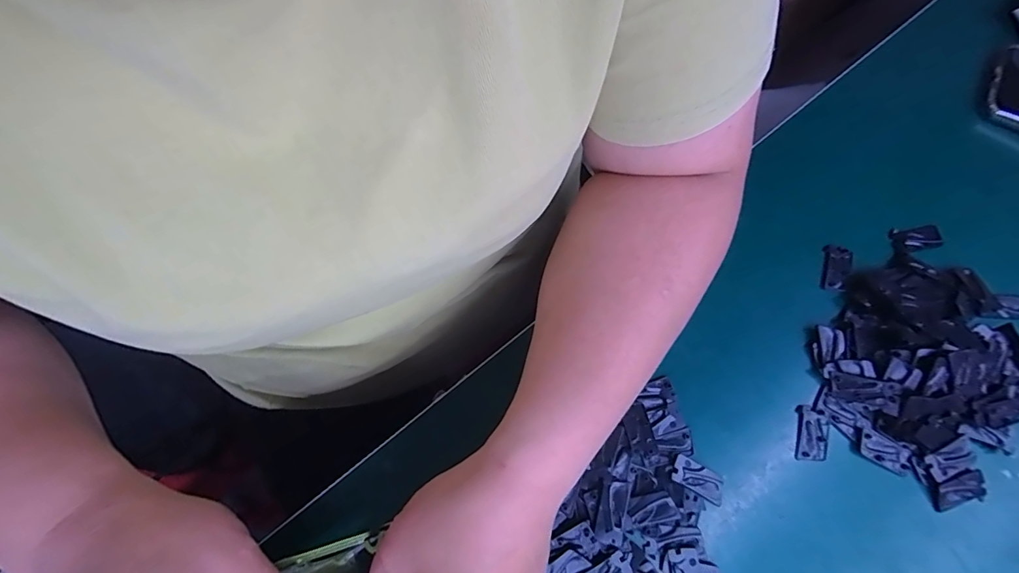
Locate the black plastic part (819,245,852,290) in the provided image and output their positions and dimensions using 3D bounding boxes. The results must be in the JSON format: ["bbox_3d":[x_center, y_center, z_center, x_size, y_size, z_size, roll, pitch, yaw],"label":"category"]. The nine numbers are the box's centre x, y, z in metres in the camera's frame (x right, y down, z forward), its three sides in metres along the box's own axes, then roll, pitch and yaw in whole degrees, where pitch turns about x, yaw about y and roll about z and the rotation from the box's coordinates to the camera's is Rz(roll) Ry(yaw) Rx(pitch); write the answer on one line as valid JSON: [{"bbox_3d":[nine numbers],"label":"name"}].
[{"bbox_3d":[0.230,-0.012,0.314,0.017,0.008,0.032,15,74,2],"label":"black plastic part"}]

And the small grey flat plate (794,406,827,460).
[{"bbox_3d":[0.190,0.093,0.279,0.017,0.004,0.032,11,74,1],"label":"small grey flat plate"}]

